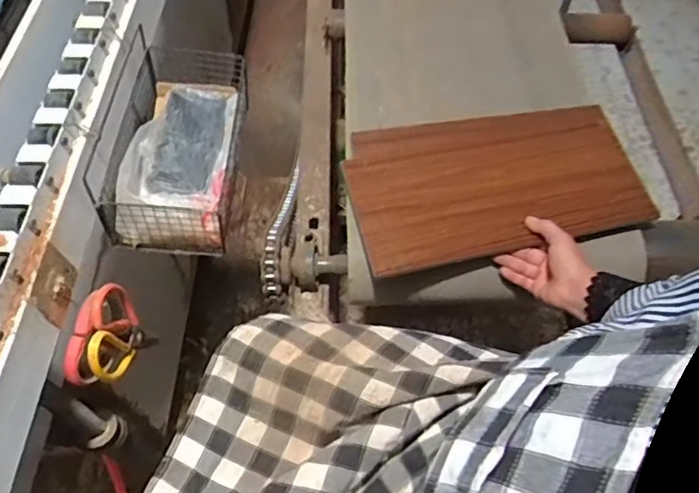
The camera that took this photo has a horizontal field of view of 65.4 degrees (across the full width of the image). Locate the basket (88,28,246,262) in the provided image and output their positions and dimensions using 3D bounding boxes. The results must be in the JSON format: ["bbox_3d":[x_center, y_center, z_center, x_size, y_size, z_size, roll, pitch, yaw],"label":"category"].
[{"bbox_3d":[-0.224,-0.138,0.681,0.156,0.118,0.275,1,58,0],"label":"basket"}]

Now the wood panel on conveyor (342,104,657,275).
[{"bbox_3d":[0.206,-0.092,0.763,0.397,0.012,0.232,-9,59,-7],"label":"wood panel on conveyor"}]

